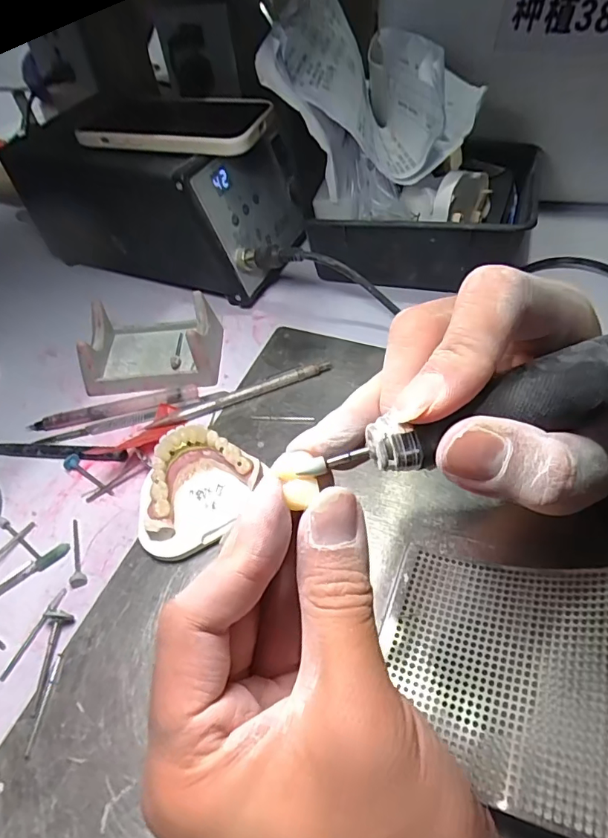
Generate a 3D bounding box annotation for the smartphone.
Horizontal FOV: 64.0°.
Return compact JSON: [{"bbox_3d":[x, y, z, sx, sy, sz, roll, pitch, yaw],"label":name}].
[{"bbox_3d":[-0.098,-0.229,0.376,0.140,0.015,0.074,11,53,14],"label":"smartphone"}]

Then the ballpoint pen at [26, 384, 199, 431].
[{"bbox_3d":[-0.136,-0.008,0.350,0.118,0.007,0.010,-13,51,-5],"label":"ballpoint pen"}]

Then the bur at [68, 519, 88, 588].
[{"bbox_3d":[-0.136,0.078,0.286,0.009,0.007,0.044,-22,53,-12],"label":"bur"}]

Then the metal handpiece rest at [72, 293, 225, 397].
[{"bbox_3d":[-0.114,-0.059,0.370,0.098,0.038,0.069,-4,51,2],"label":"metal handpiece rest"}]

